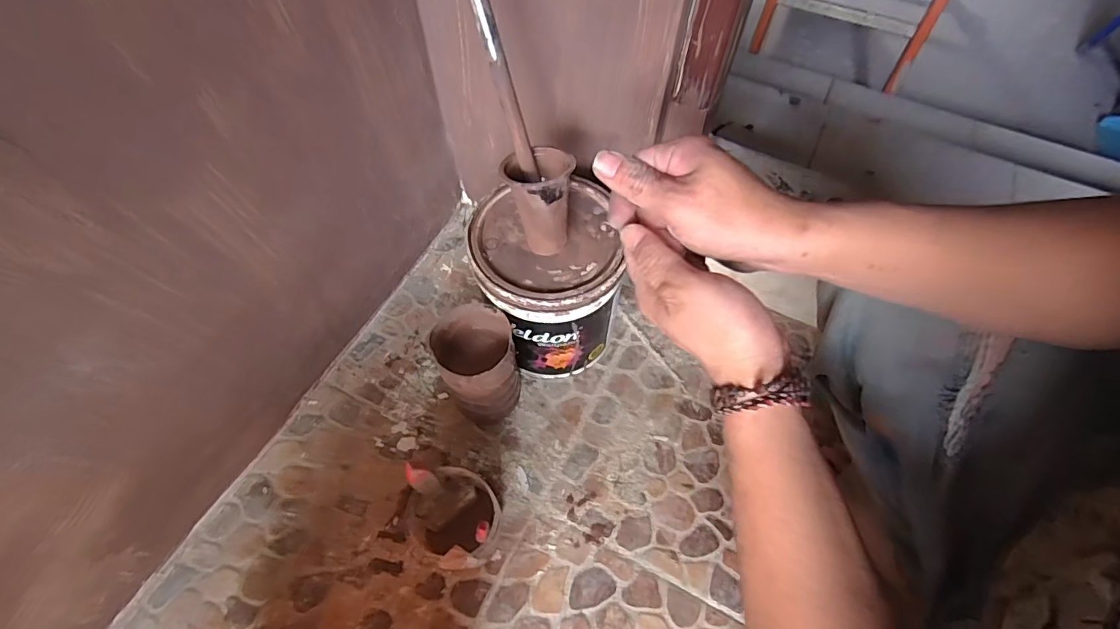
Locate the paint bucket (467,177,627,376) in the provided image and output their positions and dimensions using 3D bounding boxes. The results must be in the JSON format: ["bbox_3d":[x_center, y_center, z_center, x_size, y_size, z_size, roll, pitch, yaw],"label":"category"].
[{"bbox_3d":[-0.018,-0.024,0.615,0.164,0.195,0.177,-14,61,-9],"label":"paint bucket"}]

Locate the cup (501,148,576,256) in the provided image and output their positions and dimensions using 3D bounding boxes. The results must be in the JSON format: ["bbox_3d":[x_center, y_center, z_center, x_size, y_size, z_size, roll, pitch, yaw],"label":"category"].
[{"bbox_3d":[-0.022,-0.116,0.497,0.067,0.082,0.068,1,59,-1],"label":"cup"}]

